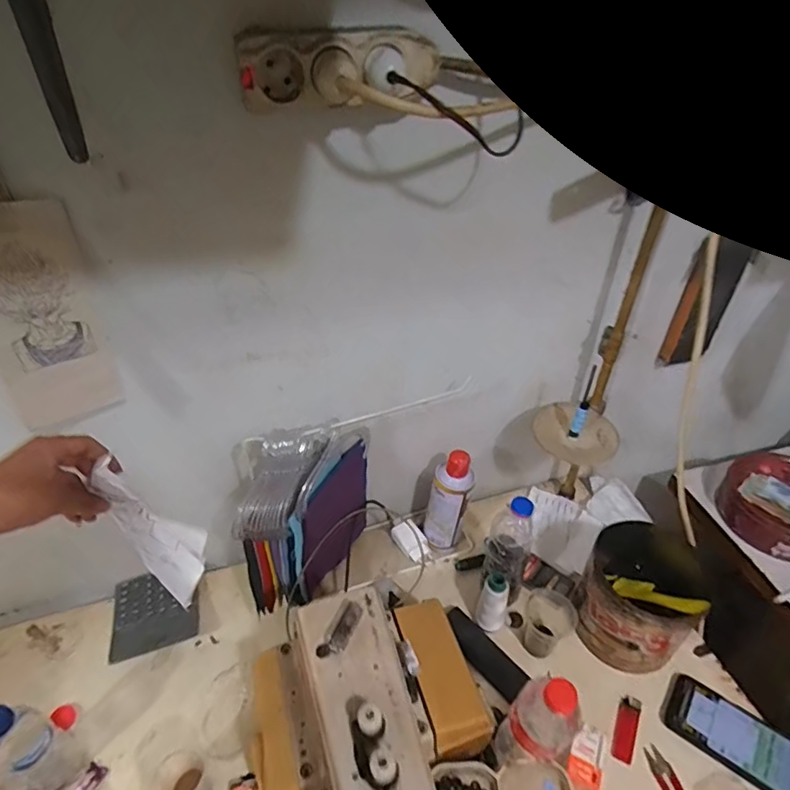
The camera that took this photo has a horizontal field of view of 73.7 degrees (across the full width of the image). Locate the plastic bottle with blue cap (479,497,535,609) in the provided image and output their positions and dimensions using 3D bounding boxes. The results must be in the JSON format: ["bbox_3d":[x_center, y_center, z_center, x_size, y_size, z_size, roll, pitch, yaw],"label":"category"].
[{"bbox_3d":[0.167,0.238,0.786,0.064,0.203,0.065,1,40,-1],"label":"plastic bottle with blue cap"}]

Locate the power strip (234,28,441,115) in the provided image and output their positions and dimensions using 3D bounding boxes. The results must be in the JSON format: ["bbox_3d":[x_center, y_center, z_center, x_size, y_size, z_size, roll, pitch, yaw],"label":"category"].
[{"bbox_3d":[-0.043,-0.263,0.429,0.161,0.057,0.037,-4,41,-6],"label":"power strip"}]

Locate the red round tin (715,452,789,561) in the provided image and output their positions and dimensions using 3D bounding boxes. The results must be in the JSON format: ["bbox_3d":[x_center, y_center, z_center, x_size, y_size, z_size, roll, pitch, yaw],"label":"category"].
[{"bbox_3d":[0.671,0.197,0.917,0.191,0.095,0.164,32,49,31],"label":"red round tin"}]

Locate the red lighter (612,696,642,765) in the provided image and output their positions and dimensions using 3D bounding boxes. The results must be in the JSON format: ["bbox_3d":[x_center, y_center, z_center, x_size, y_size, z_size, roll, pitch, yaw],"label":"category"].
[{"bbox_3d":[0.308,0.443,0.698,0.025,0.007,0.085,20,44,20],"label":"red lighter"}]

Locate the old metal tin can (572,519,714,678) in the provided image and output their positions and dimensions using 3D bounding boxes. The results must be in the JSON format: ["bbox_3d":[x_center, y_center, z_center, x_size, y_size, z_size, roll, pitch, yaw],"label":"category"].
[{"bbox_3d":[0.353,0.291,0.763,0.163,0.146,0.148,-31,50,-32],"label":"old metal tin can"}]

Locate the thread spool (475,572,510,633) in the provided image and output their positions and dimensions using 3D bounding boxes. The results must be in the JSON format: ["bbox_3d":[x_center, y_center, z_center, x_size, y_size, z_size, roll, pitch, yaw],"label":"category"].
[{"bbox_3d":[0.144,0.303,0.766,0.041,0.120,0.031,15,42,15],"label":"thread spool"}]

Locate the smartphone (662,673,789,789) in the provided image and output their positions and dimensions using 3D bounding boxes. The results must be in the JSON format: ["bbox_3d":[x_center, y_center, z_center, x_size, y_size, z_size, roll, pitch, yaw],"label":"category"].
[{"bbox_3d":[0.447,0.449,0.688,0.169,0.007,0.079,25,53,33],"label":"smartphone"}]

